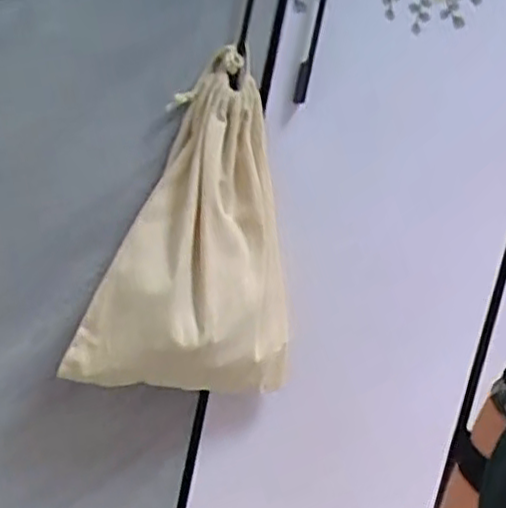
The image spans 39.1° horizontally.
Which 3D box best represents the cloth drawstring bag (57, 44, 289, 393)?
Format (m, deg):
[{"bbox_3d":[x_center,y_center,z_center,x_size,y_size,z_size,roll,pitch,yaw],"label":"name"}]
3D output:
[{"bbox_3d":[-0.048,-0.028,0.817,0.249,0.380,0.083,9,1,-17],"label":"cloth drawstring bag"}]

